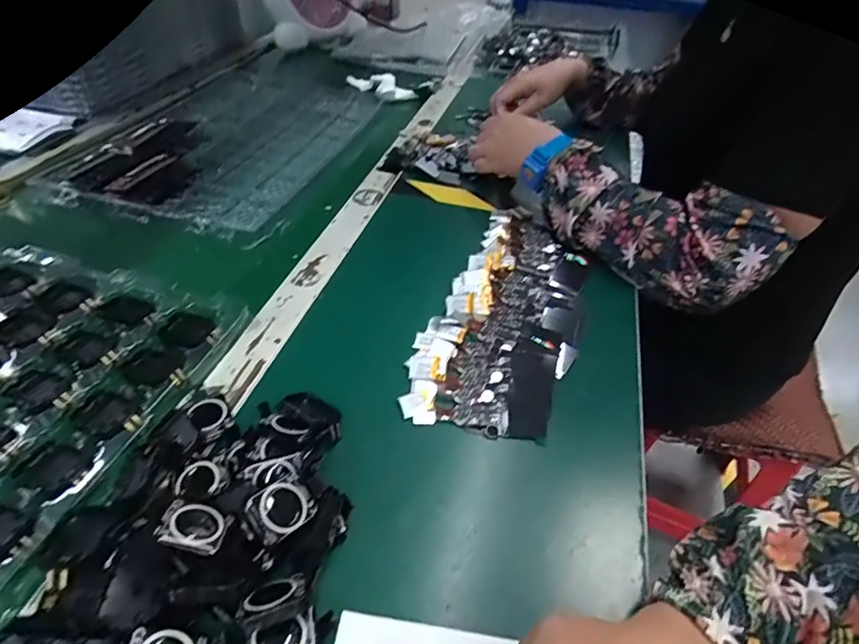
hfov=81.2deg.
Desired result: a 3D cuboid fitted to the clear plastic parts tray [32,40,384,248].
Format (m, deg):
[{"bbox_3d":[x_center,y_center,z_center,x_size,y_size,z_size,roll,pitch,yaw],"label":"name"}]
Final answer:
[{"bbox_3d":[-0.277,-0.354,0.834,0.339,0.028,0.722,11,43,6],"label":"clear plastic parts tray"}]

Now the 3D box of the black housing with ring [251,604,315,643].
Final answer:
[{"bbox_3d":[-0.078,0.169,0.264,0.034,0.016,0.024,-10,45,-16],"label":"black housing with ring"}]

